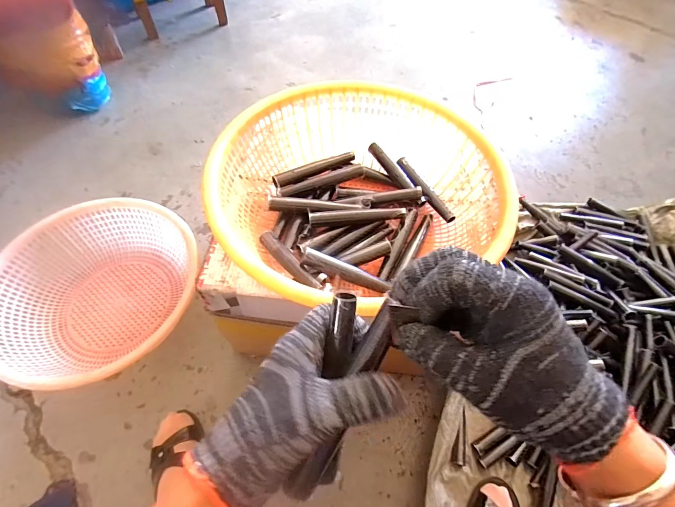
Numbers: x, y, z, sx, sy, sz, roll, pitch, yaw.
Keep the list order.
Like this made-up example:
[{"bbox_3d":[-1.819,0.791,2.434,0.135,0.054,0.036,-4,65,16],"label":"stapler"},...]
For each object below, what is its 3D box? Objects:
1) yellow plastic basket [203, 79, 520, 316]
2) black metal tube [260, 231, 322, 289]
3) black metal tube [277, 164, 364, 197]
[{"bbox_3d":[0.024,-0.095,0.520,0.395,0.124,0.360,-8,60,-7],"label":"yellow plastic basket"},{"bbox_3d":[-0.066,0.009,0.468,0.021,0.014,0.144,-33,49,-20],"label":"black metal tube"},{"bbox_3d":[-0.026,-0.118,0.558,0.142,0.021,0.017,-18,62,-13],"label":"black metal tube"}]

